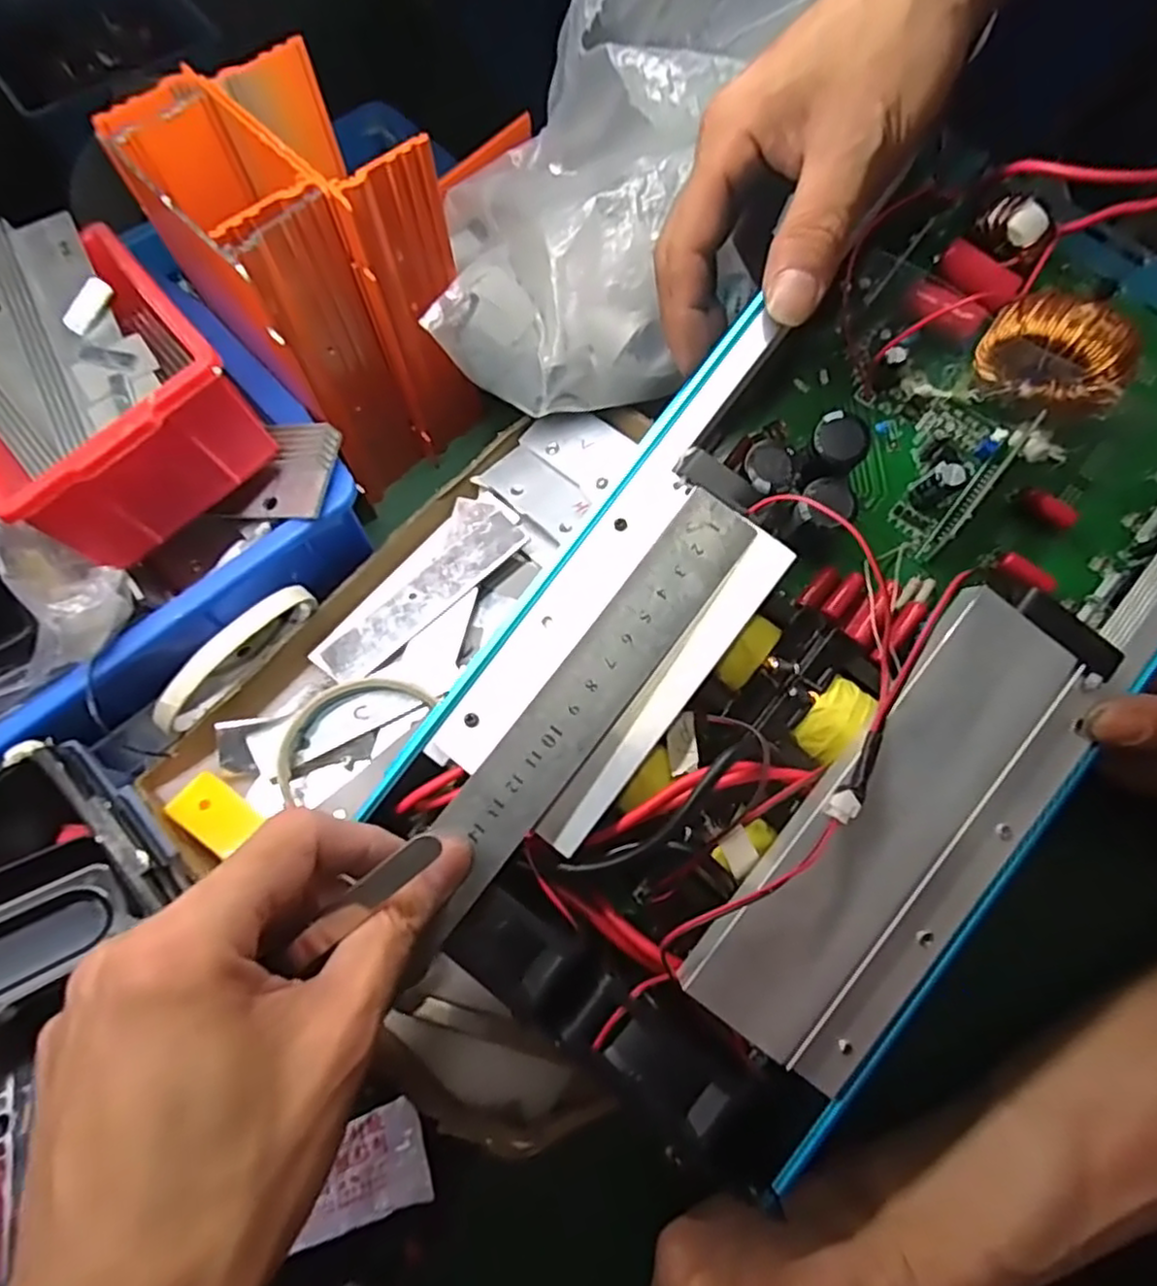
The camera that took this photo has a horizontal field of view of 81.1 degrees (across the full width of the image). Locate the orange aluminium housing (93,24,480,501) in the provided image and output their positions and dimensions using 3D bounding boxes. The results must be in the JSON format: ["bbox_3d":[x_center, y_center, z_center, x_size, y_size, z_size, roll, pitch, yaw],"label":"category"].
[{"bbox_3d":[-0.123,-0.171,0.346,0.096,0.161,0.111,-39,73,-14],"label":"orange aluminium housing"}]

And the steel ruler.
[{"bbox_3d":[-0.003,0.024,0.227,0.029,0.004,0.182,38,84,3],"label":"steel ruler"}]

